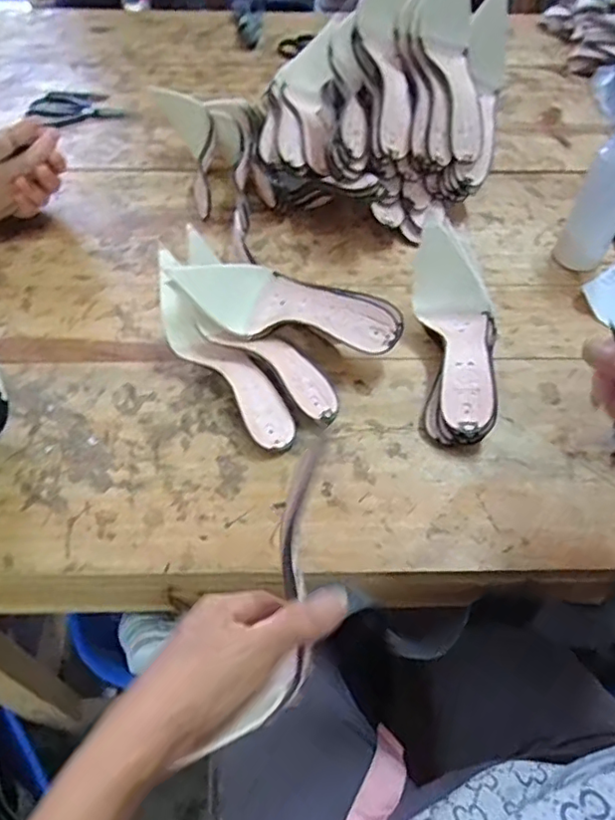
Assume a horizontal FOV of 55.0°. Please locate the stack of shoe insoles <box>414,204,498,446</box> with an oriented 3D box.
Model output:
[{"bbox_3d":[0.155,-0.085,0.595,0.076,0.056,0.240,1,67,0],"label":"stack of shoe insoles"}]

